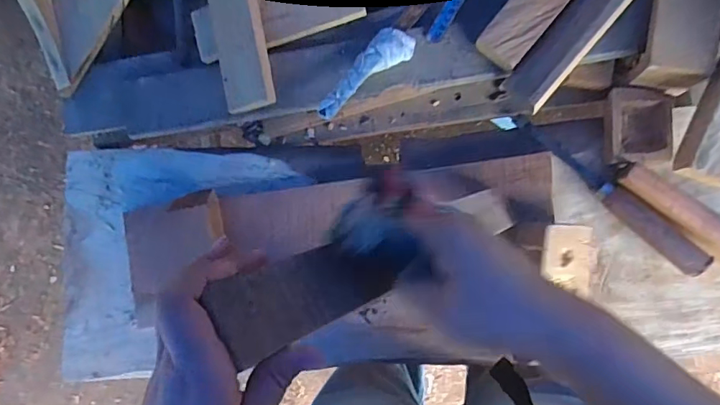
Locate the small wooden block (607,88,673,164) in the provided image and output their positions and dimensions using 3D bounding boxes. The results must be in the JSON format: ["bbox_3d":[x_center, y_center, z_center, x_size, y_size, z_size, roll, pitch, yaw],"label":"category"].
[{"bbox_3d":[0.313,-0.086,0.561,0.067,0.016,0.083,-1,90,6],"label":"small wooden block"}]

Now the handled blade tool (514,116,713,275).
[{"bbox_3d":[0.273,-0.011,0.556,0.247,0.038,0.028,40,94,5],"label":"handled blade tool"}]

